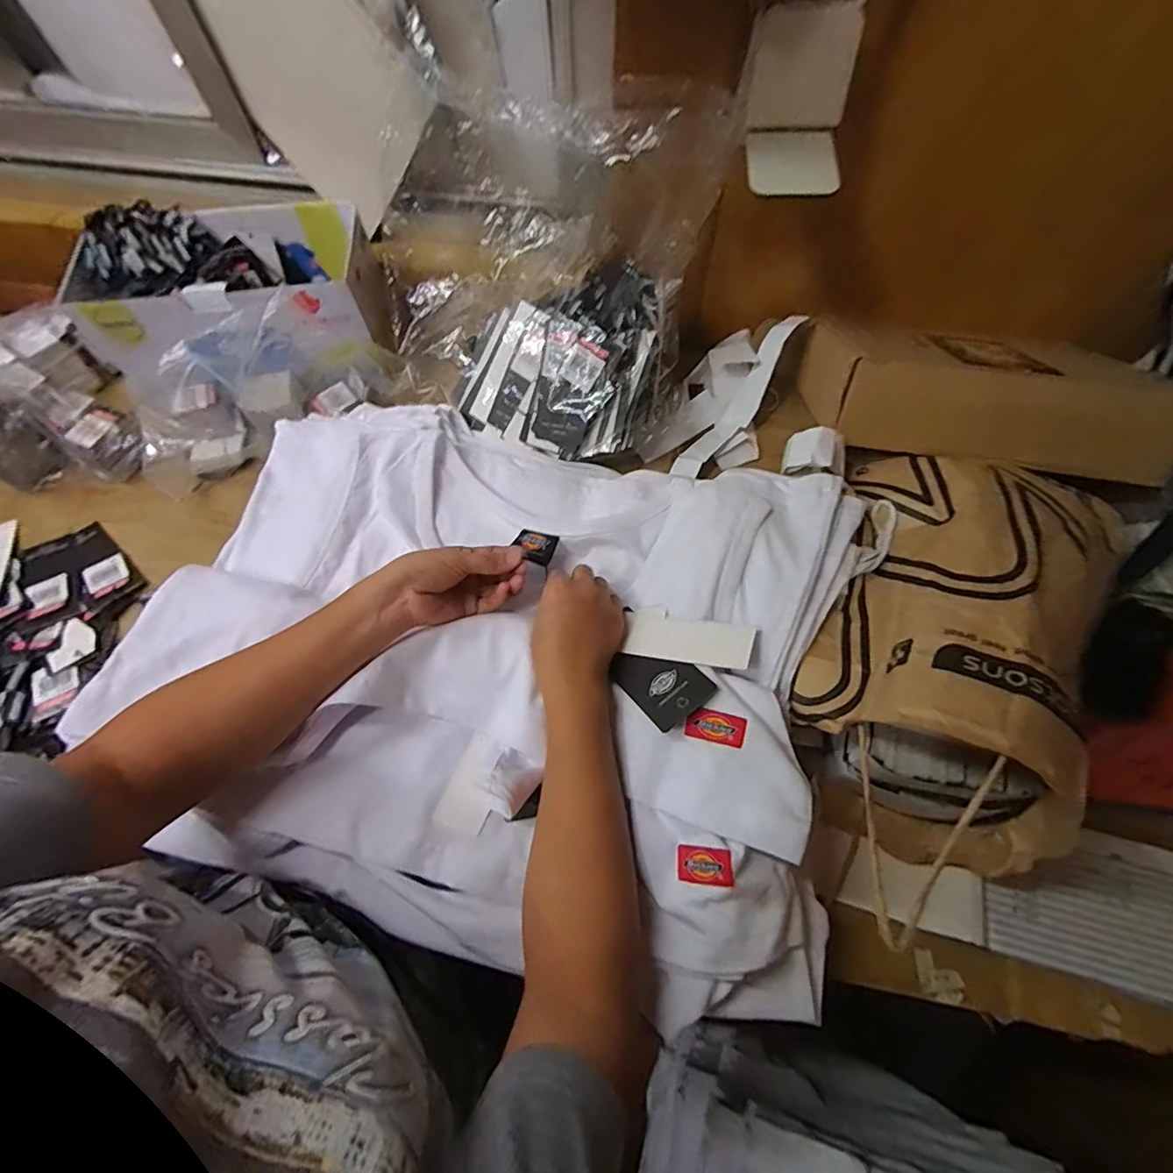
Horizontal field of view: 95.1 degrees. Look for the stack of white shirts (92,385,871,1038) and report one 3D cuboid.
[{"bbox_3d":[-0.088,0.033,0.427,0.546,0.087,0.426,14,66,7],"label":"stack of white shirts"}]

